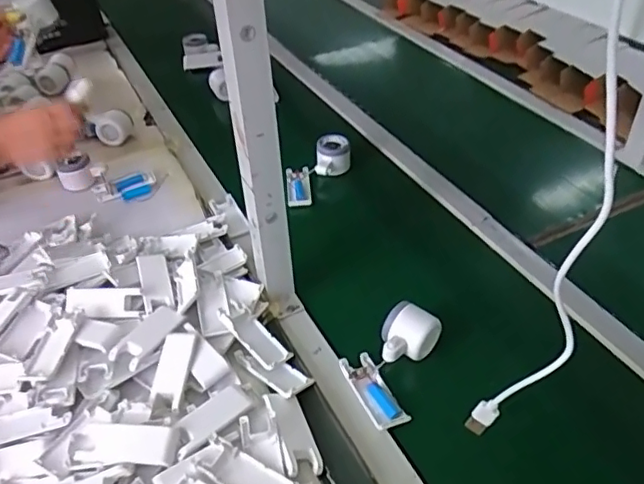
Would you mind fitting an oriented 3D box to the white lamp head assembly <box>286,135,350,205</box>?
[{"bbox_3d":[-0.007,-0.121,1.026,0.080,0.049,0.175,29,67,33],"label":"white lamp head assembly"}]

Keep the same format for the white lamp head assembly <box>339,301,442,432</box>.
[{"bbox_3d":[0.078,0.137,0.683,0.098,0.056,0.143,20,46,26],"label":"white lamp head assembly"}]

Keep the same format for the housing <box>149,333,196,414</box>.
[{"bbox_3d":[-0.173,0.149,0.669,0.036,0.015,0.100,0,40,4],"label":"housing"}]

